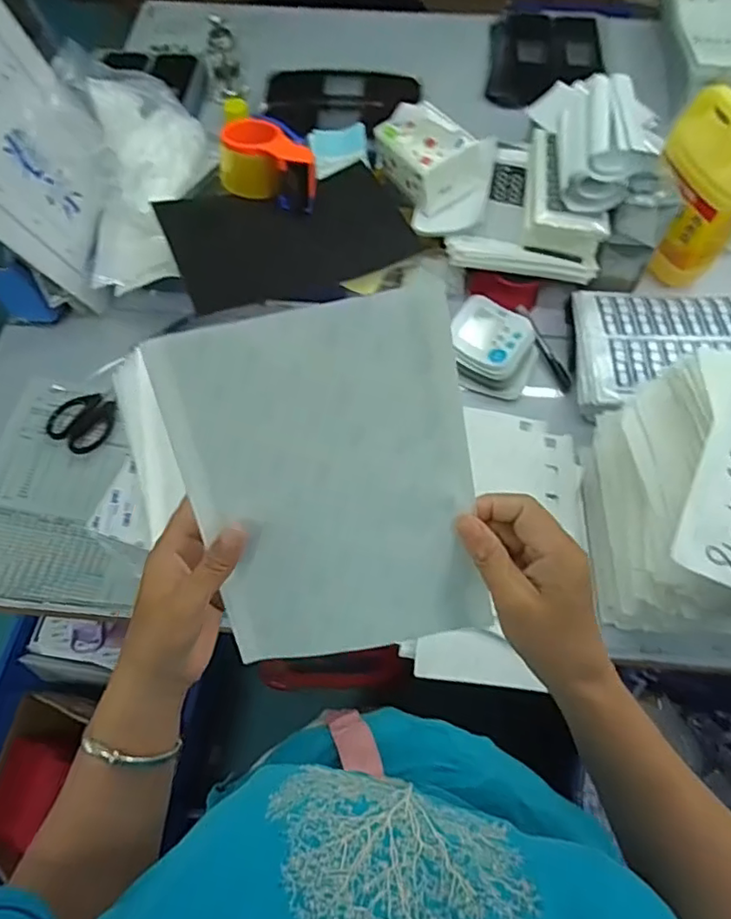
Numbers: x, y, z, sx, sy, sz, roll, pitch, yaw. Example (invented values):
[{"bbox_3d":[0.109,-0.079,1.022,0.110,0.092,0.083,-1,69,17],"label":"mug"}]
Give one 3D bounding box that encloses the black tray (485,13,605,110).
[{"bbox_3d":[0.343,-0.767,1.072,0.208,0.026,0.278,7,67,4],"label":"black tray"}]

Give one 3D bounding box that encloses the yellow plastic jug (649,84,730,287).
[{"bbox_3d":[0.451,-0.366,0.760,0.069,0.219,0.146,-17,67,-6],"label":"yellow plastic jug"}]

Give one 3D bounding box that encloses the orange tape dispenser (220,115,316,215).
[{"bbox_3d":[-0.129,-0.409,0.779,0.136,0.071,0.080,18,68,9],"label":"orange tape dispenser"}]

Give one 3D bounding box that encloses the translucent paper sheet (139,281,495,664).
[{"bbox_3d":[-0.021,0.024,0.352,0.171,0.224,0.010,-11,22,4],"label":"translucent paper sheet"}]

